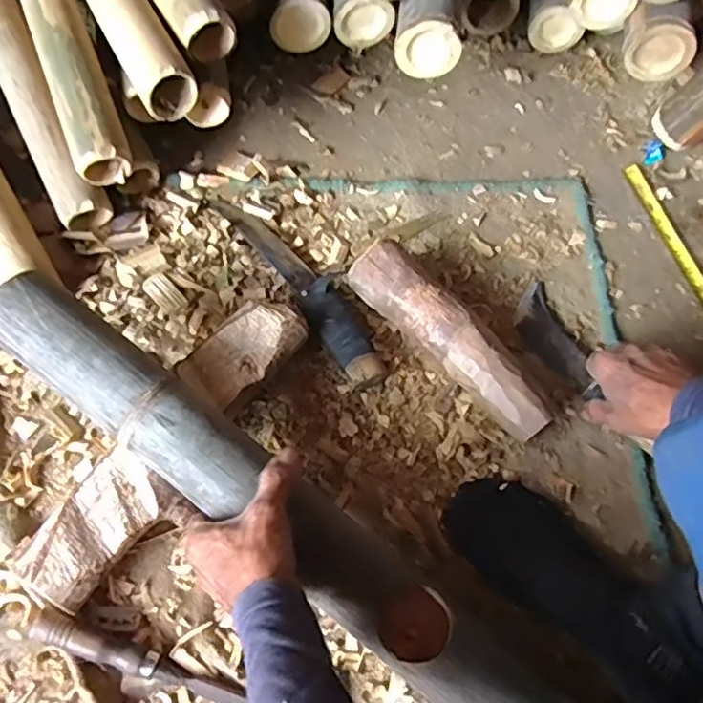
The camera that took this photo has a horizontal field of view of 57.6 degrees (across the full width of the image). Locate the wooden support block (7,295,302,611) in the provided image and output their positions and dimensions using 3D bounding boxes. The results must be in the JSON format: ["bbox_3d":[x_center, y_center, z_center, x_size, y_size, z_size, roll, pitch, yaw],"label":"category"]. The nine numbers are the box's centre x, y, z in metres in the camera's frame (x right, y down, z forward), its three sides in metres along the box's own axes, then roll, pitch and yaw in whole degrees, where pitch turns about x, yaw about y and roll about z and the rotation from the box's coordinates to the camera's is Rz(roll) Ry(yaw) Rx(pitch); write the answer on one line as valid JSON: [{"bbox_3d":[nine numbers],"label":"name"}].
[{"bbox_3d":[-0.168,0.081,0.598,0.078,0.052,0.327,34,67,12],"label":"wooden support block"}]

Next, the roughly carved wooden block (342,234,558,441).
[{"bbox_3d":[0.101,-0.014,0.652,0.055,0.056,0.252,-40,73,-19],"label":"roughly carved wooden block"}]

